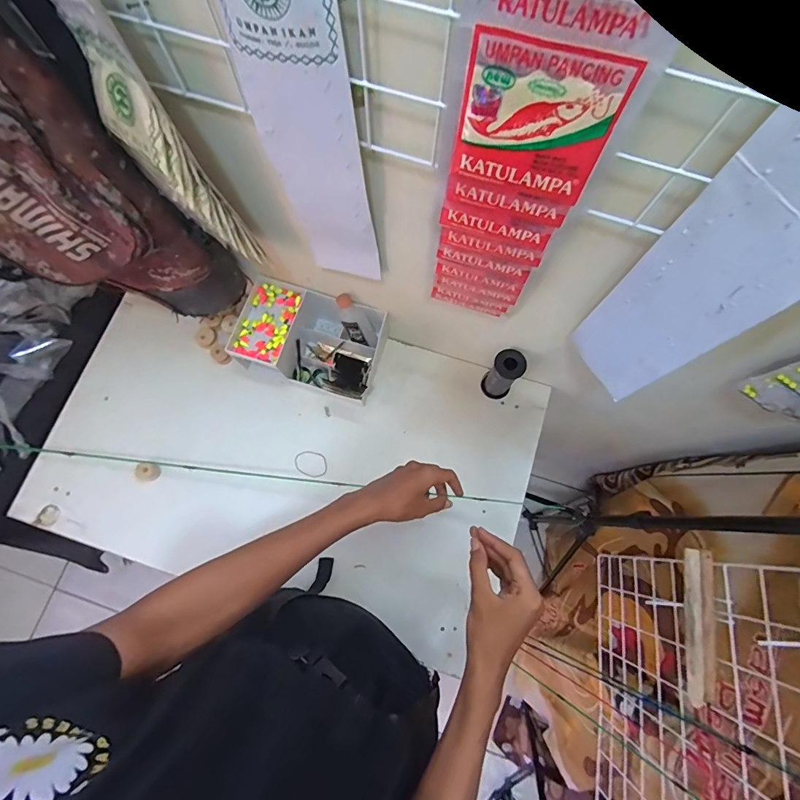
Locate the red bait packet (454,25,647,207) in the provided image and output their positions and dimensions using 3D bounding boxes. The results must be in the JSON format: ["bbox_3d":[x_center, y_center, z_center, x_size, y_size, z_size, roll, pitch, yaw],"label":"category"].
[{"bbox_3d":[0.090,-0.183,0.286,0.096,0.093,0.017,17,76,4],"label":"red bait packet"}]

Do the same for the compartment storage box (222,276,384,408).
[{"bbox_3d":[-0.153,-0.100,0.736,0.235,0.098,0.149,18,76,5],"label":"compartment storage box"}]

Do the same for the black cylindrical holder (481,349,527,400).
[{"bbox_3d":[0.170,-0.040,0.707,0.051,0.114,0.048,37,78,9],"label":"black cylindrical holder"}]

